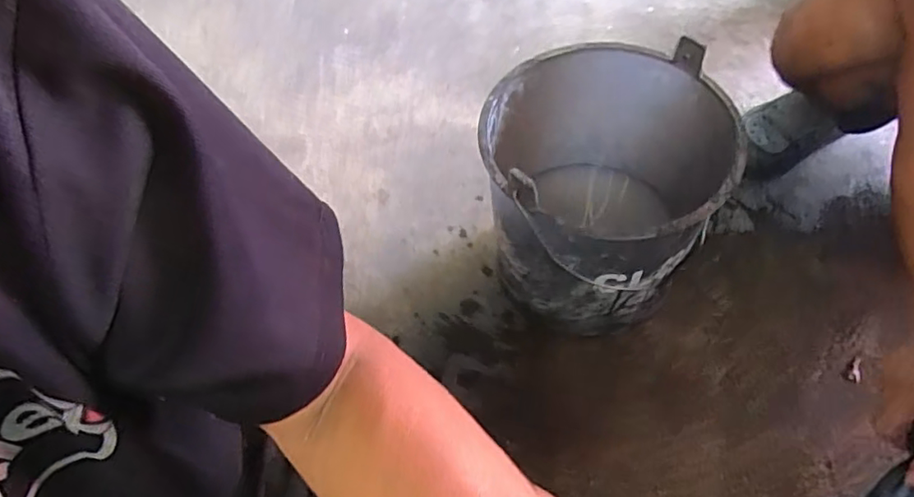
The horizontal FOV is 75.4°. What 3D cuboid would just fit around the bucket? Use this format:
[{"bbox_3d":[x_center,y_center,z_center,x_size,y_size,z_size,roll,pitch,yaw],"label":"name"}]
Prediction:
[{"bbox_3d":[0.181,-0.058,0.786,0.286,0.312,0.284,-2,56,3],"label":"bucket"}]

